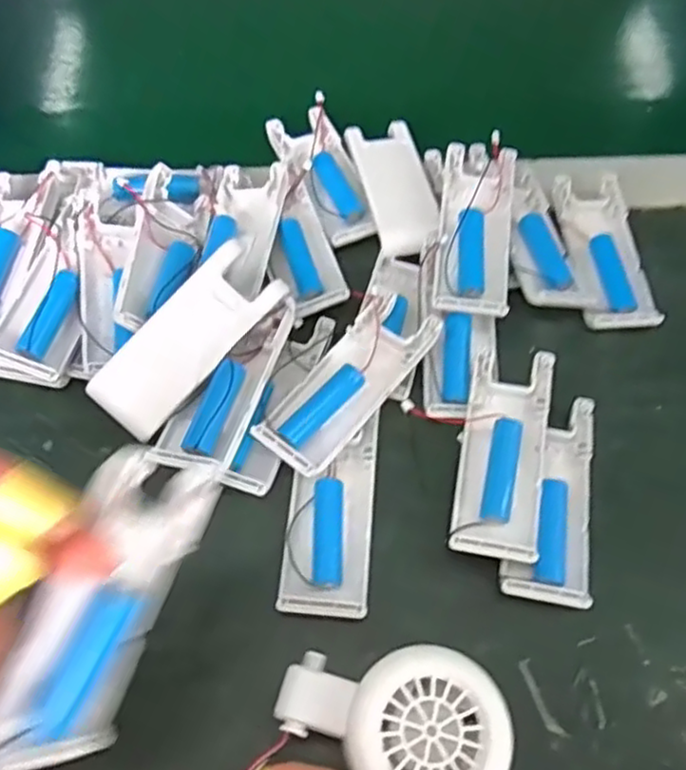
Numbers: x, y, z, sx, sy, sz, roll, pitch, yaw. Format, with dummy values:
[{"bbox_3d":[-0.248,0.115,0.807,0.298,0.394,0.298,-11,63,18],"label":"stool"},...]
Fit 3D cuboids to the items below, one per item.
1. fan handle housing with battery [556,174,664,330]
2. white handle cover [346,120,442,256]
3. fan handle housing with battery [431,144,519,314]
[{"bbox_3d":[0.156,-0.079,0.411,0.040,0.022,0.100,-4,62,-5],"label":"fan handle housing with battery"},{"bbox_3d":[0.032,-0.122,0.423,0.039,0.012,0.100,-10,63,-8],"label":"white handle cover"},{"bbox_3d":[0.073,-0.086,0.378,0.039,0.018,0.102,8,68,2],"label":"fan handle housing with battery"}]

